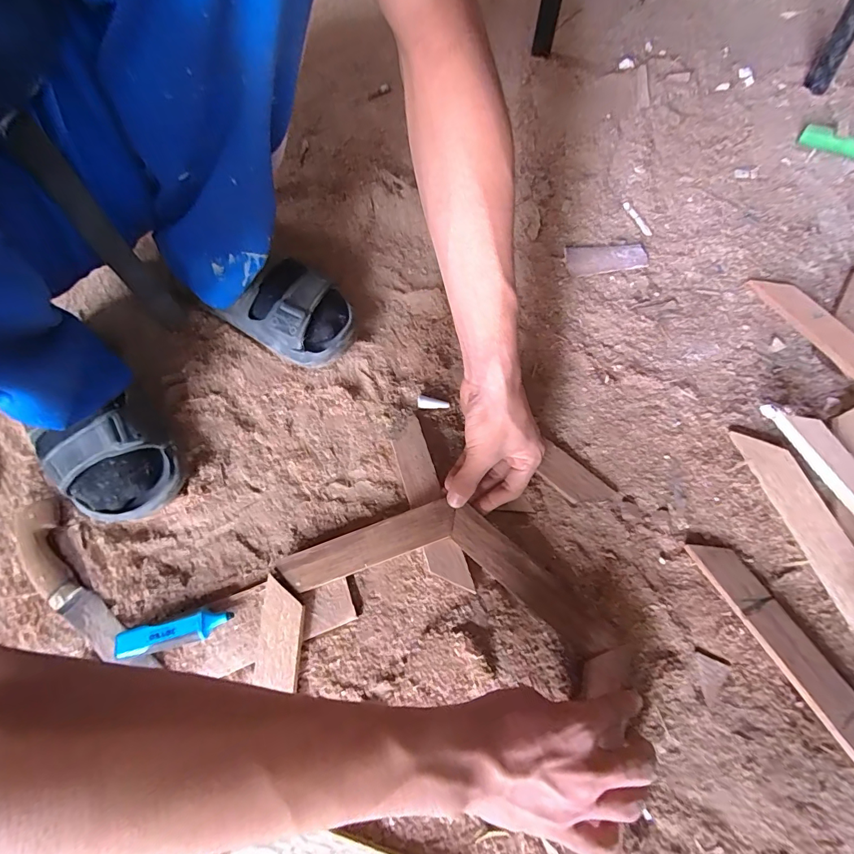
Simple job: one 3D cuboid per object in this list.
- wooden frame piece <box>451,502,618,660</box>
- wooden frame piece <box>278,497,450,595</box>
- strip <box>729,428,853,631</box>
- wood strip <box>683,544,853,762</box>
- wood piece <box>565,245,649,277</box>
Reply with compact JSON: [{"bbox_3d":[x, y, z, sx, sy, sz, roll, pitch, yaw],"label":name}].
[{"bbox_3d":[0.091,0.141,0.386,0.168,0.010,0.036,41,73,11],"label":"wooden frame piece"},{"bbox_3d":[-0.058,0.114,0.403,0.168,0.010,0.038,-20,67,-1],"label":"wooden frame piece"},{"bbox_3d":[0.356,0.083,0.396,0.036,0.008,0.187,-25,63,19],"label":"strip"},{"bbox_3d":[0.302,0.179,0.356,0.037,0.007,0.180,-22,60,-11],"label":"wood strip"},{"bbox_3d":[0.235,-0.223,0.551,0.101,0.009,0.042,-6,66,0],"label":"wood piece"}]

